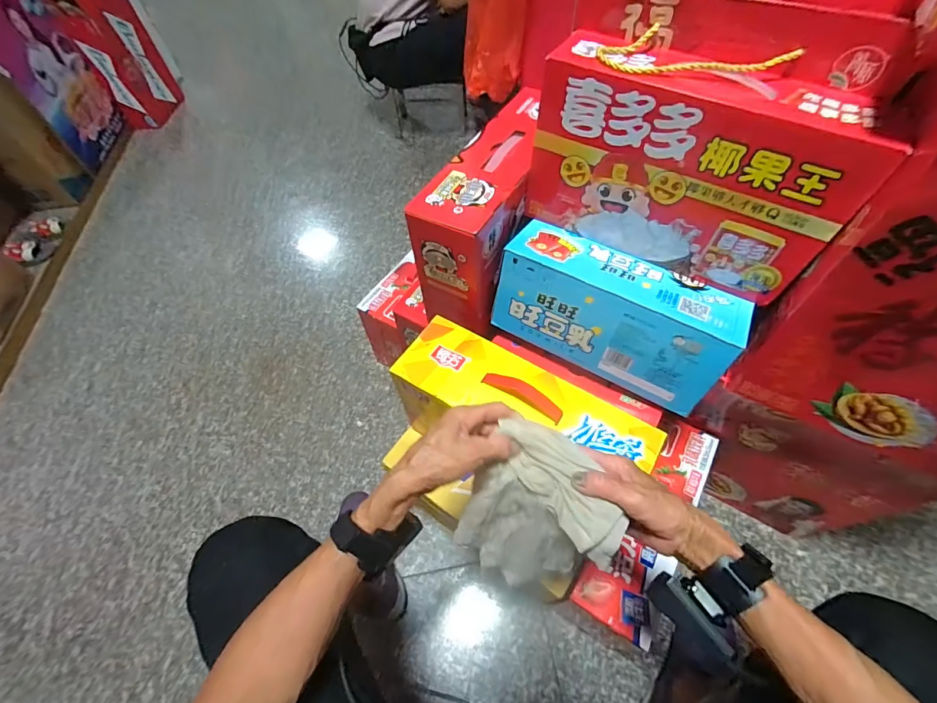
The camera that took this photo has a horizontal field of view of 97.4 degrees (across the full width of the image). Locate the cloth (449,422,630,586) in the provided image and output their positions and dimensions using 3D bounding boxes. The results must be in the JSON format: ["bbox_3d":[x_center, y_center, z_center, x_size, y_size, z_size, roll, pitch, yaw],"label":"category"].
[{"bbox_3d":[0.056,0.182,0.421,0.140,0.203,0.075,30,32,-3],"label":"cloth"}]

